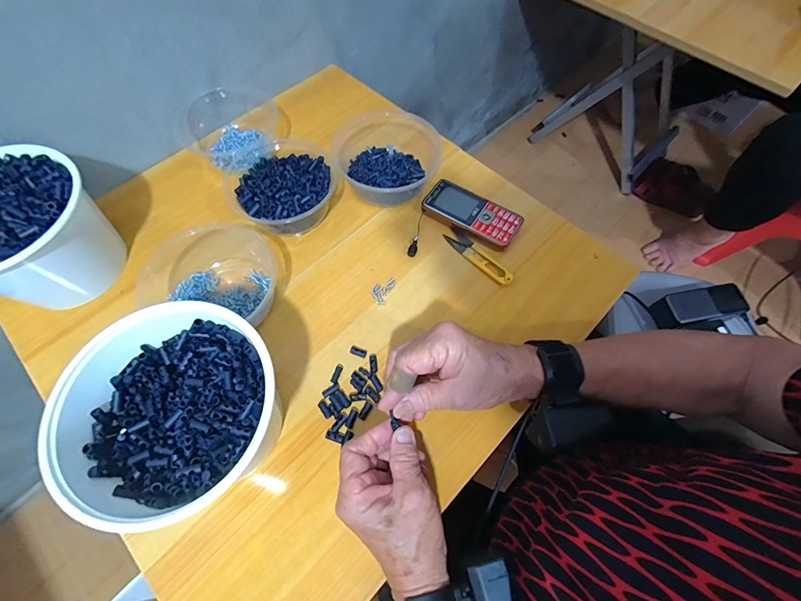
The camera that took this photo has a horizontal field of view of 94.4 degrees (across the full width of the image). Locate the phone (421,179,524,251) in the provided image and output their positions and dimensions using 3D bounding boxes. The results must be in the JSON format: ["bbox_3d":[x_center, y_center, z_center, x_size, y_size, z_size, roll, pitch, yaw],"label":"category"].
[{"bbox_3d":[0.094,-0.115,0.493,0.125,0.018,0.058,29,67,14],"label":"phone"}]

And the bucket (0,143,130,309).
[{"bbox_3d":[-0.415,-0.071,0.421,0.147,0.116,0.157,0,64,0],"label":"bucket"}]

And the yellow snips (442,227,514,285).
[{"bbox_3d":[0.099,-0.057,0.470,0.024,0.008,0.104,-40,70,-17],"label":"yellow snips"}]

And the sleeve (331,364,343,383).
[{"bbox_3d":[-0.070,0.079,0.407,0.008,0.004,0.021,20,66,10],"label":"sleeve"}]

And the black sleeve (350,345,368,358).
[{"bbox_3d":[-0.047,0.057,0.417,0.020,0.004,0.010,22,66,11],"label":"black sleeve"}]

